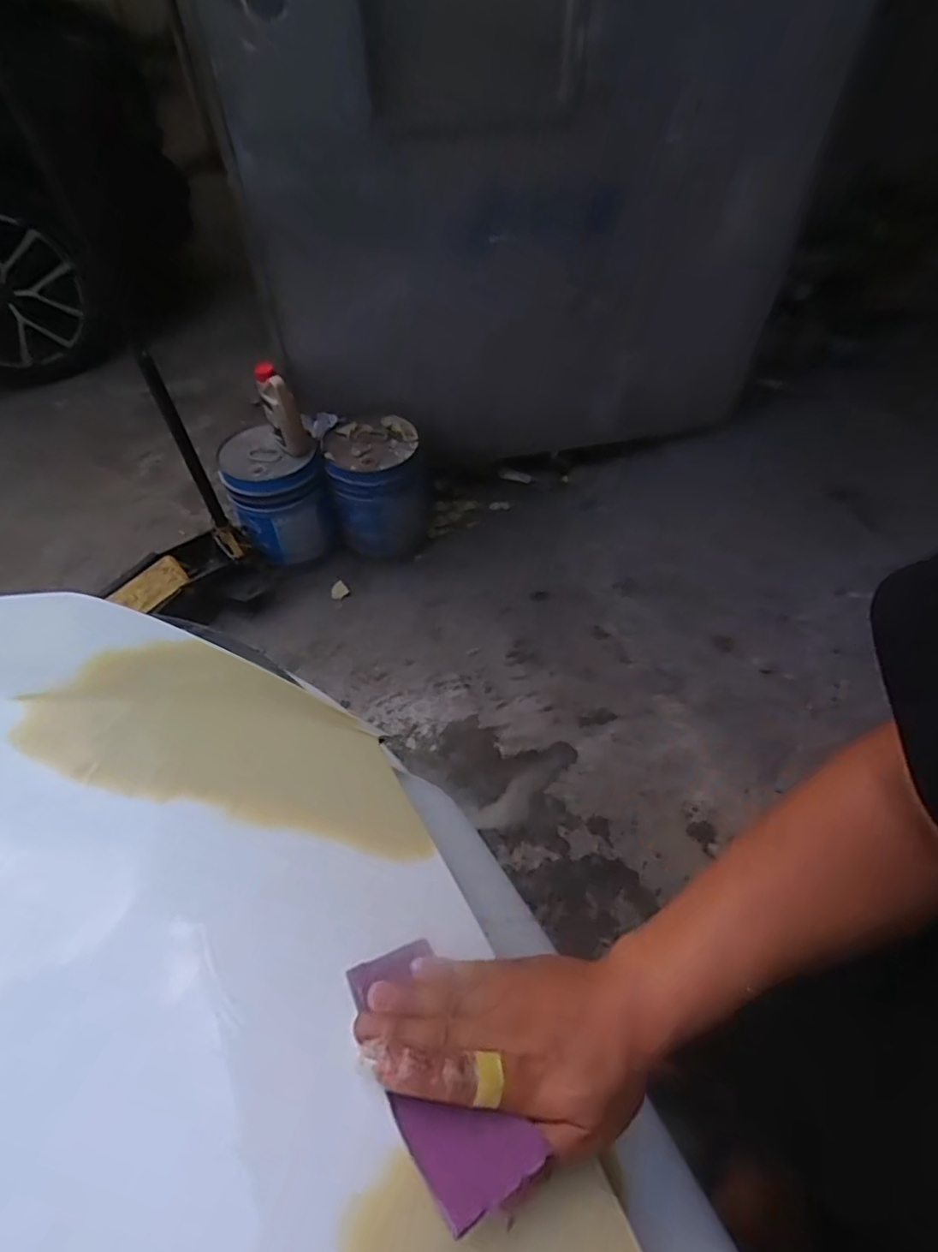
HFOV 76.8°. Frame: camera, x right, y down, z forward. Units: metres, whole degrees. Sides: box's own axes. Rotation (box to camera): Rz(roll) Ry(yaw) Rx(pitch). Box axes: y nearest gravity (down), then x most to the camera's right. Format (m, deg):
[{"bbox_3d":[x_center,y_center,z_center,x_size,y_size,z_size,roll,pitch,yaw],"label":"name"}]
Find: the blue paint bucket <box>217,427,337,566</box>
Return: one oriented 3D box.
[{"bbox_3d":[-0.535,-0.365,1.688,0.263,0.287,0.274,-17,53,-14],"label":"blue paint bucket"}]

